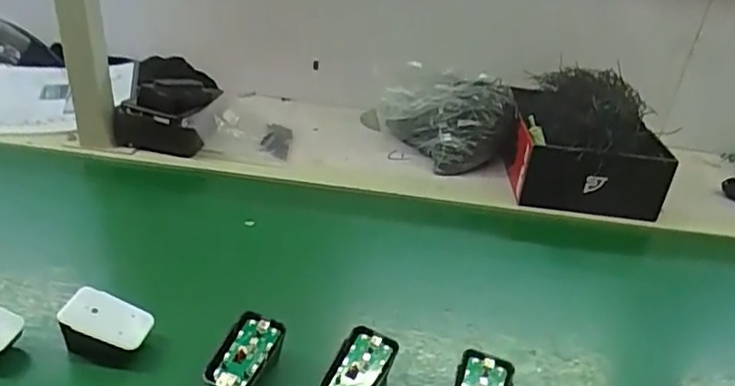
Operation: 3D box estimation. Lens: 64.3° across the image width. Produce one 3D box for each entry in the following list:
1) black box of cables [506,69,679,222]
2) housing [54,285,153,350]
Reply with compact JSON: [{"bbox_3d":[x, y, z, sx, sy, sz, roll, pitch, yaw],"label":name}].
[{"bbox_3d":[0.289,-0.072,0.768,0.183,0.151,0.142,9,31,5],"label":"black box of cables"},{"bbox_3d":[-0.214,0.103,0.482,0.069,0.034,0.006,33,-23,-25],"label":"housing"}]

